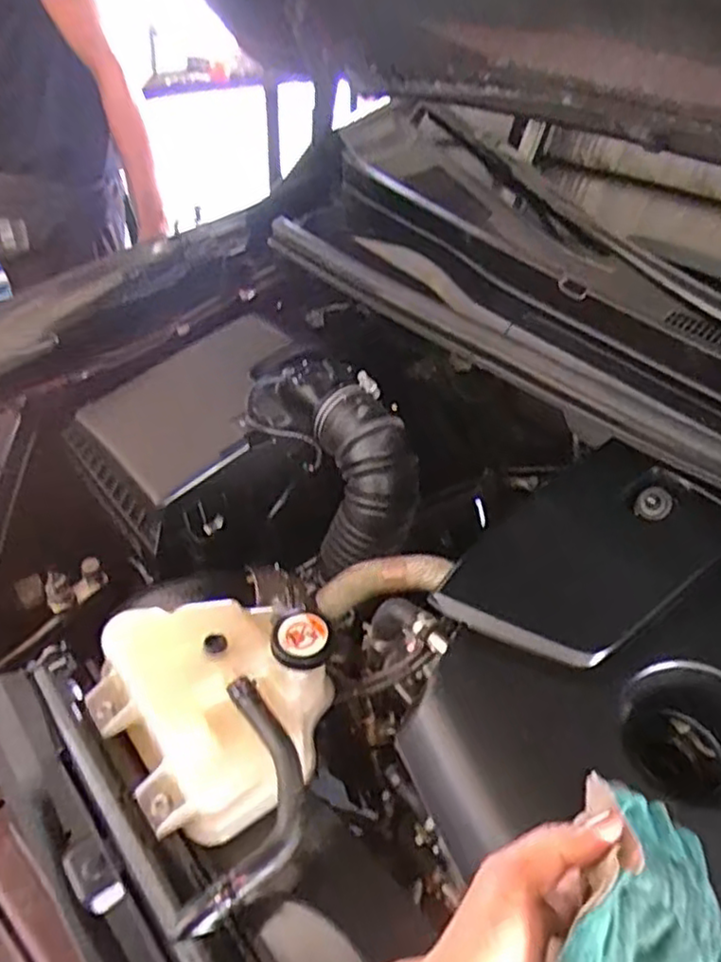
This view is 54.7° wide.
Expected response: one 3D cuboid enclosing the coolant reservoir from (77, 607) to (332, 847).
[{"bbox_3d":[-0.113,0.160,0.541,0.168,0.091,0.175,-26,49,-28],"label":"coolant reservoir"}]

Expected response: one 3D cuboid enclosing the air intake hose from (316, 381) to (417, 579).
[{"bbox_3d":[0.006,0.006,0.788,0.117,0.164,0.138,3,42,0],"label":"air intake hose"}]

